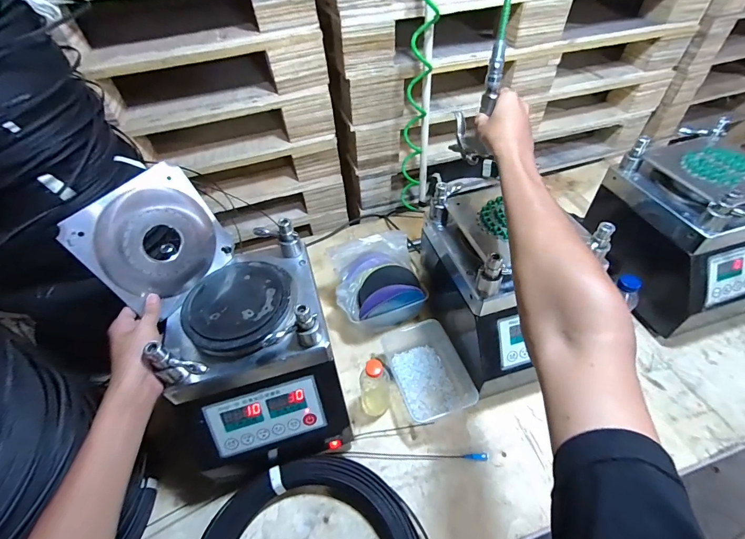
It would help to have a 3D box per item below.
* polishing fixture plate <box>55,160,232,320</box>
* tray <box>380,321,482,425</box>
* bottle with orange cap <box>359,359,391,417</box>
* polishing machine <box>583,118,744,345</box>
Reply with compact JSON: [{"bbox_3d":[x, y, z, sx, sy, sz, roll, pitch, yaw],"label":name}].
[{"bbox_3d":[-0.300,-0.036,0.501,0.015,0.170,0.171,8,47,34],"label":"polishing fixture plate"},{"bbox_3d":[0.106,0.181,0.652,0.130,0.064,0.164,-18,50,-11],"label":"tray"},{"bbox_3d":[0.003,0.195,0.601,0.049,0.137,0.060,1,49,6],"label":"bottle with orange cap"},{"bbox_3d":[0.628,-0.074,0.696,0.235,0.278,0.285,-14,49,-7],"label":"polishing machine"}]

